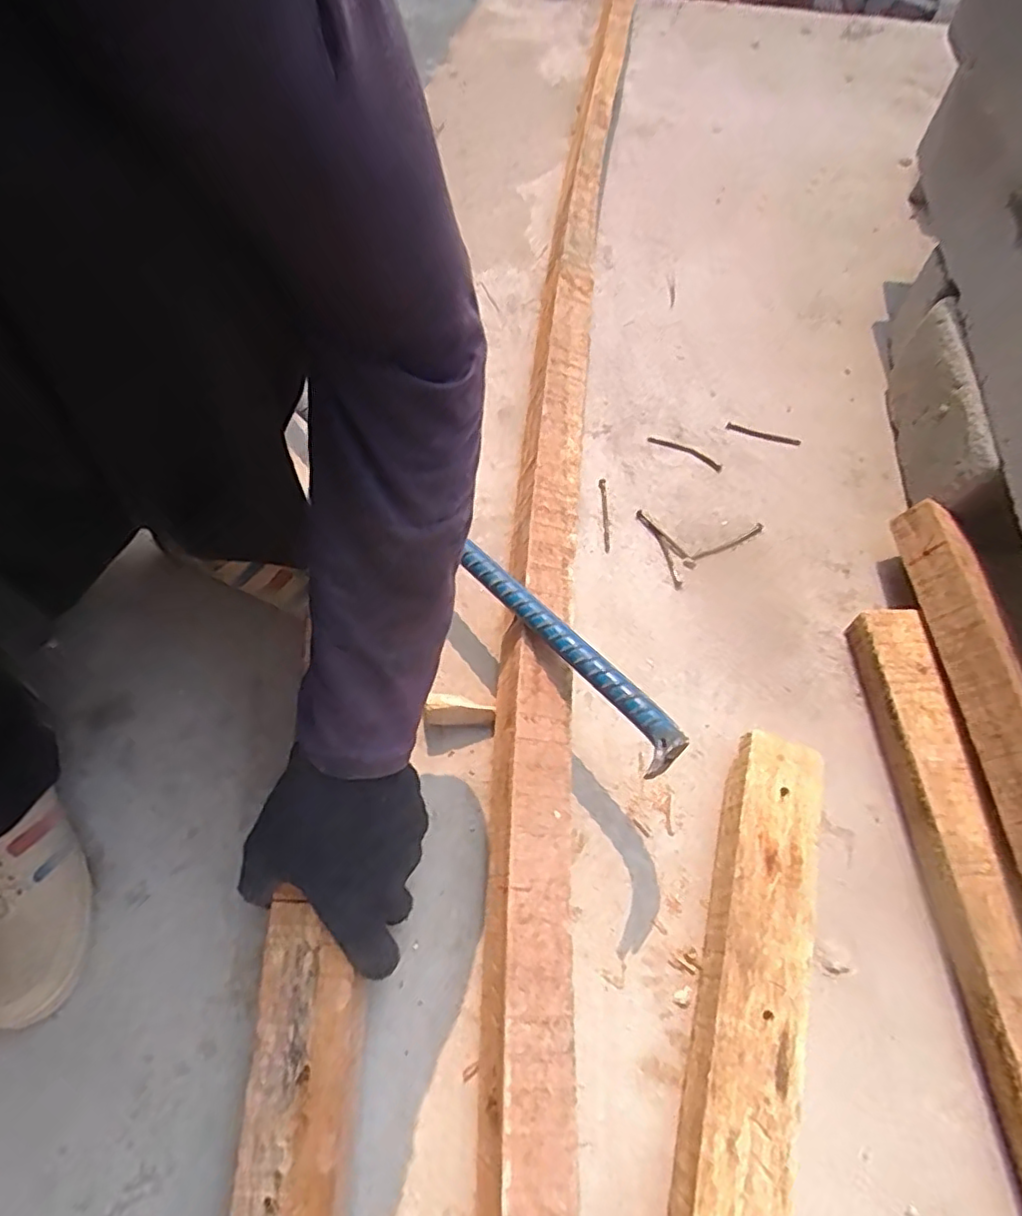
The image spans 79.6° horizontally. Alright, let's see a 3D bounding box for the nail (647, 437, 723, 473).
[{"bbox_3d":[0.173,-0.155,0.605,0.078,0.004,0.014,28,67,12],"label":"nail"}]

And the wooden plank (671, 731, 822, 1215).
[{"bbox_3d":[0.129,0.300,0.354,0.059,0.045,0.448,16,65,7],"label":"wooden plank"}]

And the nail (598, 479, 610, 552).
[{"bbox_3d":[0.087,-0.086,0.569,0.007,0.005,0.079,0,64,-1],"label":"nail"}]

